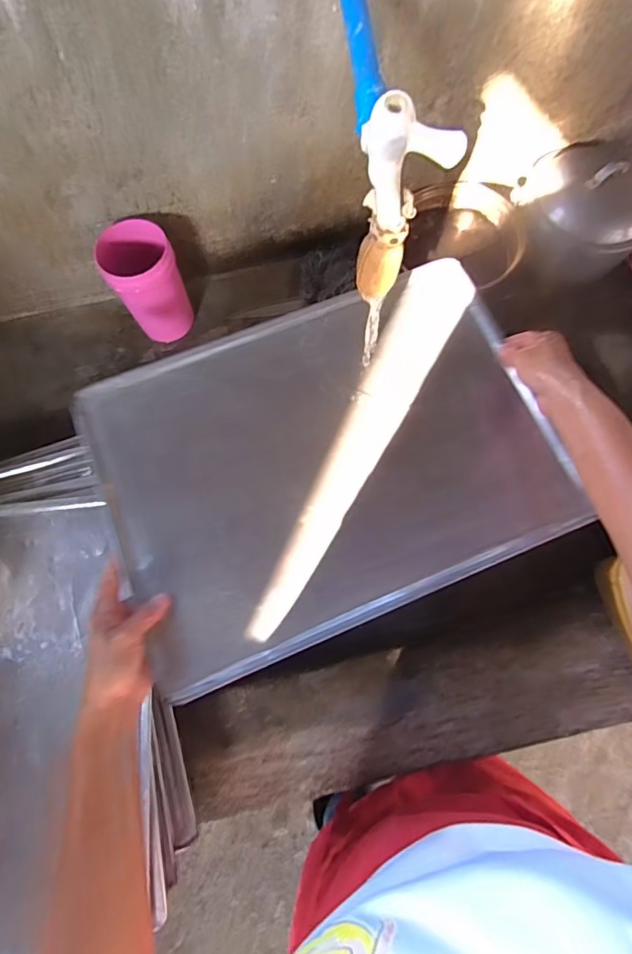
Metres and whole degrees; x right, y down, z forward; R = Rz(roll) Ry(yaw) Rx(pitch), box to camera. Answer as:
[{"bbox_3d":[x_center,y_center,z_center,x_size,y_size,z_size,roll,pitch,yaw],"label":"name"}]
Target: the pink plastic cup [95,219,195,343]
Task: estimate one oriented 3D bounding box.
[{"bbox_3d":[-0.216,-0.253,0.639,0.073,0.154,0.071,0,74,1],"label":"pink plastic cup"}]

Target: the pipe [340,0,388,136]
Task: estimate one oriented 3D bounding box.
[{"bbox_3d":[0.032,-0.352,0.371,0.023,0.028,0.189,-6,74,0],"label":"pipe"}]

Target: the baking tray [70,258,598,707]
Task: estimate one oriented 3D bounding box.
[{"bbox_3d":[0.011,-0.026,0.499,0.443,0.027,0.330,-22,75,-5],"label":"baking tray"}]

